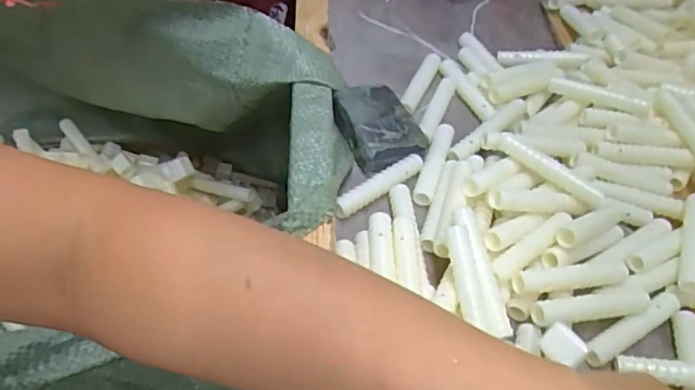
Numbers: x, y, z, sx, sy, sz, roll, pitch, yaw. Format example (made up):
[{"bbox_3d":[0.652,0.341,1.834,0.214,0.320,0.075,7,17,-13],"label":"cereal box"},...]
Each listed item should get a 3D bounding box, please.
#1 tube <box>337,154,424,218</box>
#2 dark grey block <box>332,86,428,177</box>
[{"bbox_3d":[0.023,-0.008,0.378,0.079,0.012,0.012,-31,63,-31],"label":"tube"},{"bbox_3d":[0.023,-0.051,0.413,0.052,0.023,0.073,-13,55,-21],"label":"dark grey block"}]

